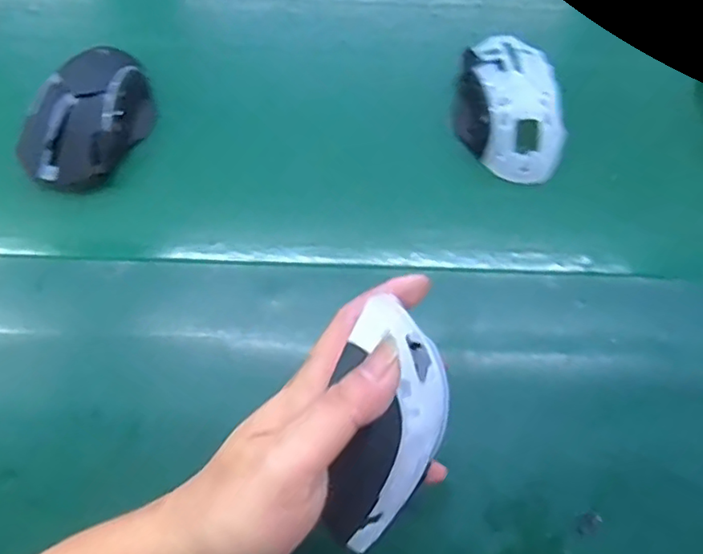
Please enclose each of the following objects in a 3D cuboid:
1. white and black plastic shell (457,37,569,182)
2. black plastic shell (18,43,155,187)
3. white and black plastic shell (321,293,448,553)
[{"bbox_3d":[0.115,-0.129,0.434,0.074,0.034,0.117,-4,70,-4],"label":"white and black plastic shell"},{"bbox_3d":[-0.182,-0.110,0.408,0.059,0.030,0.105,25,71,7],"label":"black plastic shell"},{"bbox_3d":[0.012,0.070,0.271,0.037,0.062,0.104,26,87,41],"label":"white and black plastic shell"}]

